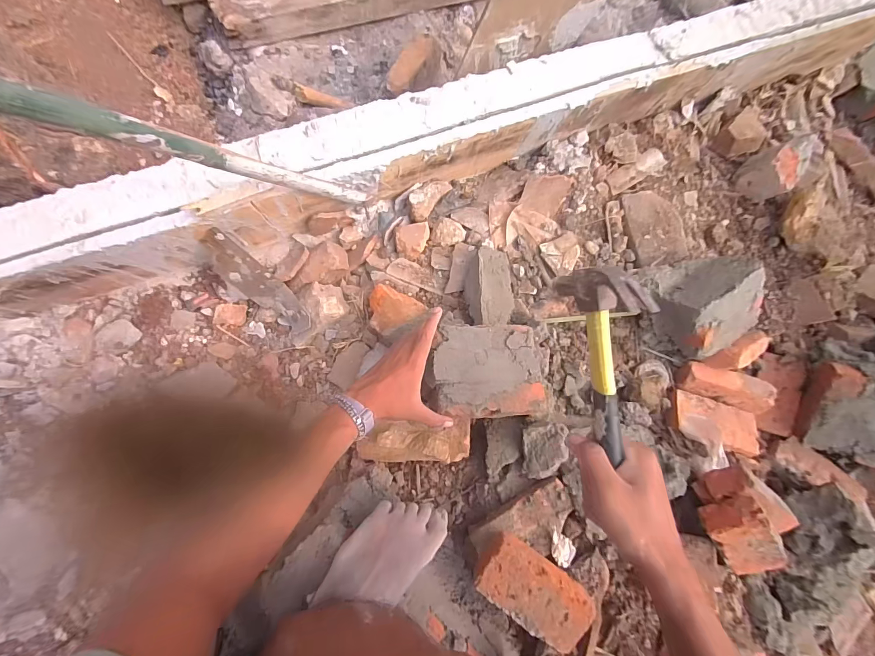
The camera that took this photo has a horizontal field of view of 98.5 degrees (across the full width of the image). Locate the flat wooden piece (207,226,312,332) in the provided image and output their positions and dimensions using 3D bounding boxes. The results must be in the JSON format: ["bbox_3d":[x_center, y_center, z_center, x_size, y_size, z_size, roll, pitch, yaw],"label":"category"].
[{"bbox_3d":[-0.318,-0.073,0.666,0.073,0.025,0.216,-23,123,28],"label":"flat wooden piece"}]

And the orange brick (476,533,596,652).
[{"bbox_3d":[0.135,0.370,0.538,0.156,0.059,0.085,35,82,-2],"label":"orange brick"}]

